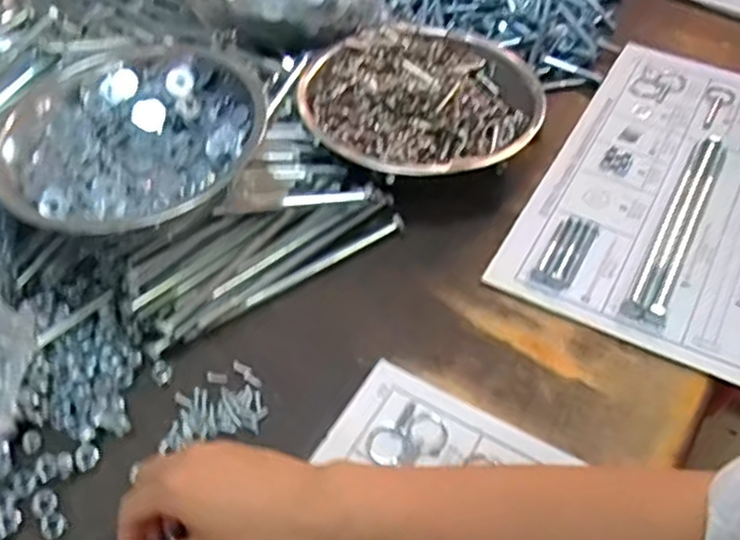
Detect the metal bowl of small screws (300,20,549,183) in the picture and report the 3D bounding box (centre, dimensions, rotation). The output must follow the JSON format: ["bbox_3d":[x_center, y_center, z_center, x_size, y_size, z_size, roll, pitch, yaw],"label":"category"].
[{"bbox_3d":[0.045,-0.159,0.710,0.213,0.062,0.230,-1,52,1],"label":"metal bowl of small screws"}]

